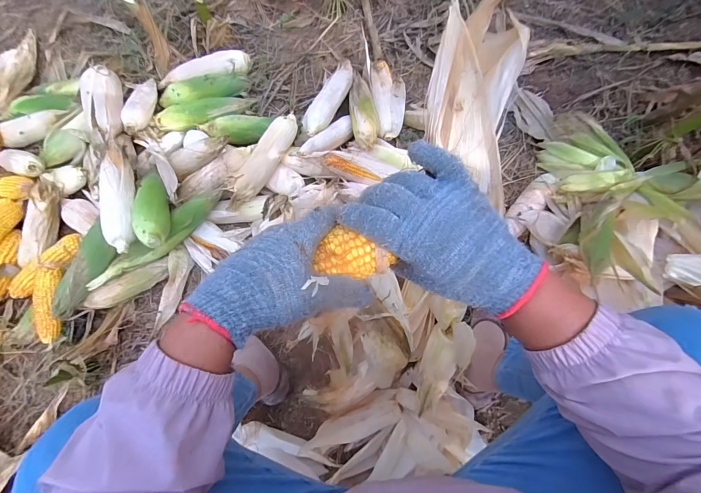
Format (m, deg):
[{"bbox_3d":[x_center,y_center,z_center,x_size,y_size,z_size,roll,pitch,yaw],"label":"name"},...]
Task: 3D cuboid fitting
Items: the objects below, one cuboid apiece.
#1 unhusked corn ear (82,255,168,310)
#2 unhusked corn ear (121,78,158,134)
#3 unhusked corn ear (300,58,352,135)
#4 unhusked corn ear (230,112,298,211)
[{"bbox_3d":[-0.502,0.089,0.736,0.195,0.051,0.044,-29,80,-4],"label":"unhusked corn ear"},{"bbox_3d":[-0.551,-0.379,0.857,0.059,0.049,0.240,-12,51,-1],"label":"unhusked corn ear"},{"bbox_3d":[-0.055,-0.385,0.844,0.074,0.059,0.274,22,68,5],"label":"unhusked corn ear"},{"bbox_3d":[-0.206,-0.204,0.774,0.057,0.048,0.260,26,81,6],"label":"unhusked corn ear"}]

